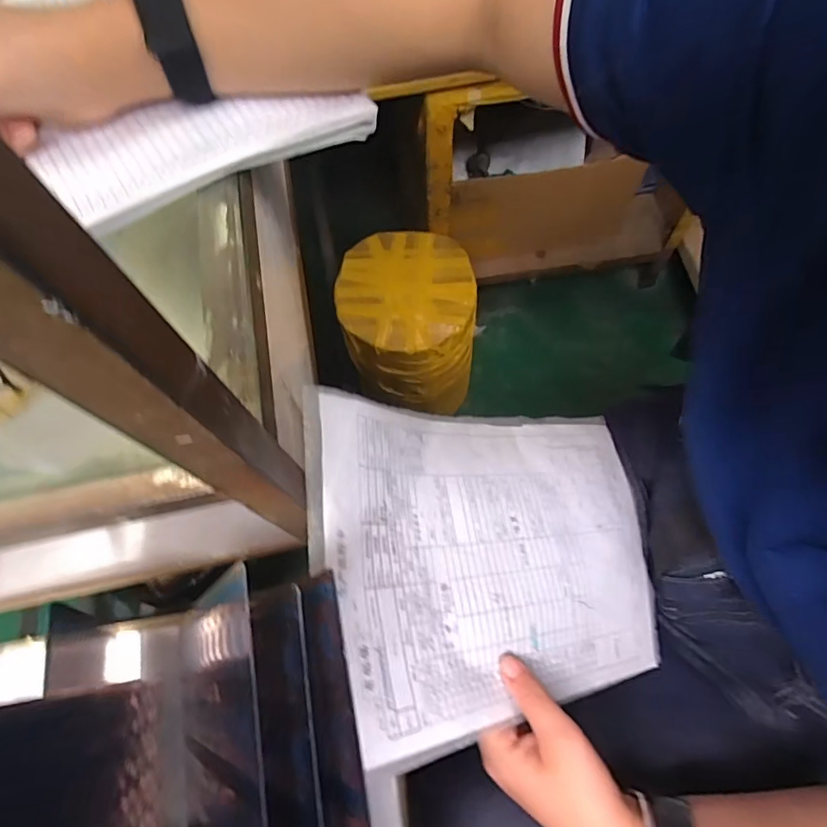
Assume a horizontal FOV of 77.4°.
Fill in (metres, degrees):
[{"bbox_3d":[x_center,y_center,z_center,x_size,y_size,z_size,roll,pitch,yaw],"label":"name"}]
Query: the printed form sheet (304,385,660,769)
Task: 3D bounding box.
[{"bbox_3d":[0.064,0.098,0.378,0.296,0.026,0.211,4,66,-32],"label":"printed form sheet"}]

